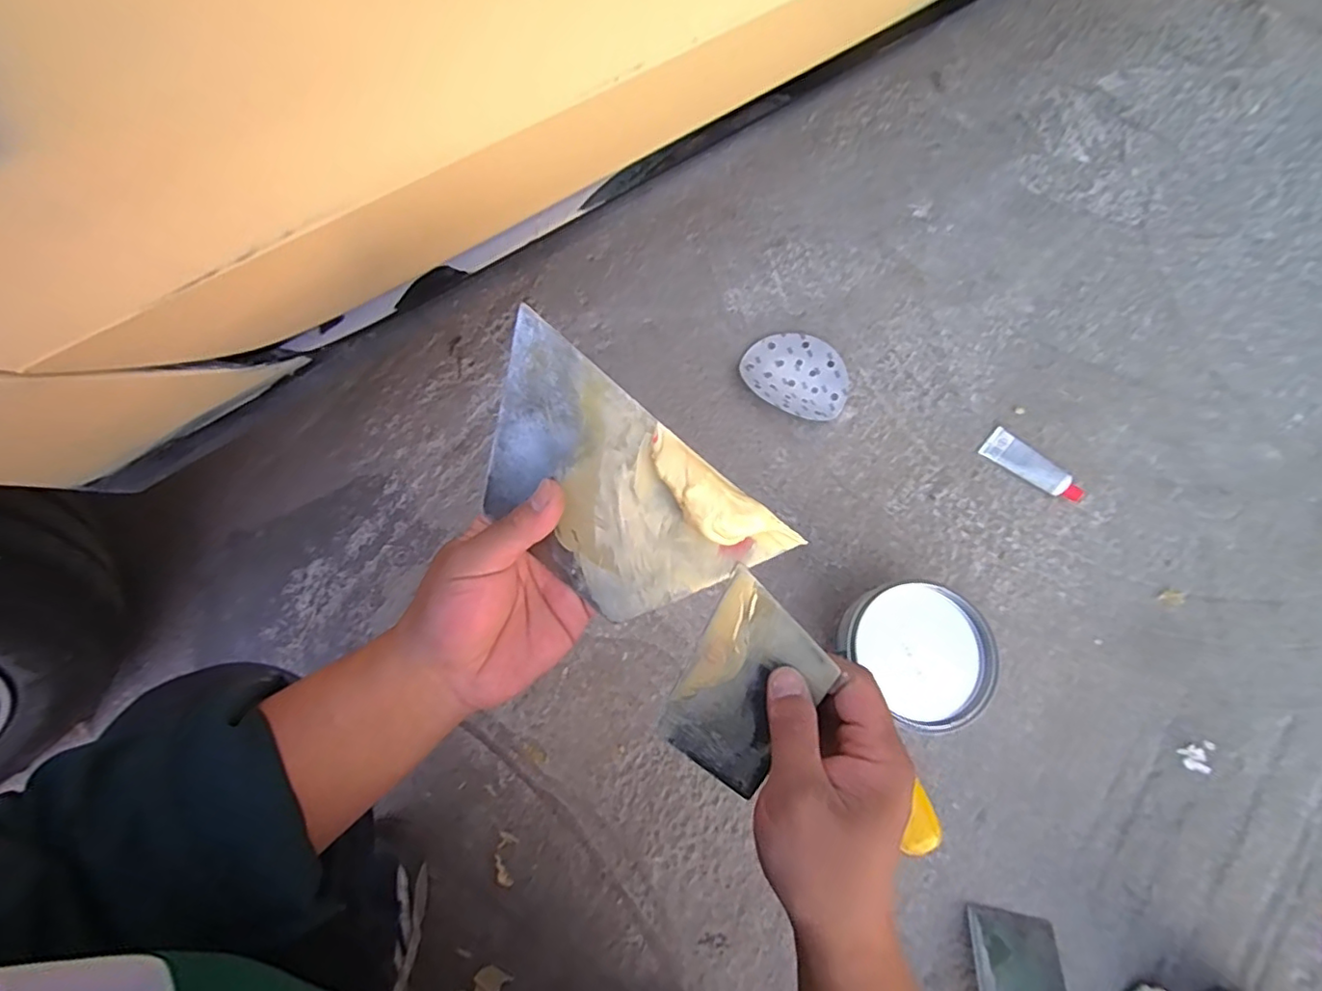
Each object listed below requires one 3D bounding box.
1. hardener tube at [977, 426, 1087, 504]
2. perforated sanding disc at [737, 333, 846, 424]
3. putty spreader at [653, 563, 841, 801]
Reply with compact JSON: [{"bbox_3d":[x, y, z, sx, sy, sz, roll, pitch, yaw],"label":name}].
[{"bbox_3d":[0.473,-0.037,0.736,0.125,0.023,0.048,38,78,9],"label":"hardener tube"},{"bbox_3d":[0.181,-0.163,0.772,0.141,0.034,0.129,0,75,0],"label":"perforated sanding disc"},{"bbox_3d":[0.046,0.113,0.336,0.069,0.004,0.138,30,121,15],"label":"putty spreader"}]

